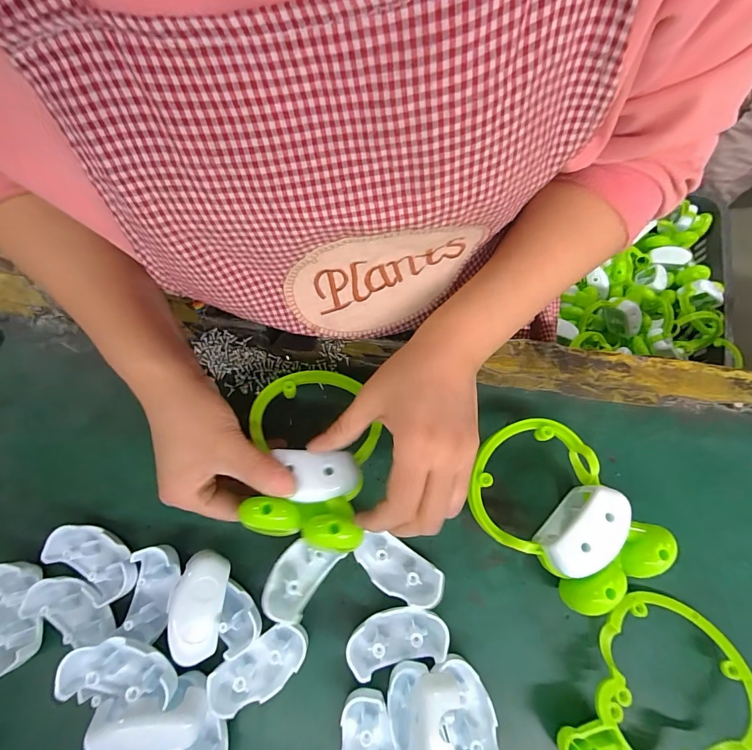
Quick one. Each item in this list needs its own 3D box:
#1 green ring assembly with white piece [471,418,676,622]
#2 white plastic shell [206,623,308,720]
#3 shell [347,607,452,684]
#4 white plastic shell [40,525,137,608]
[{"bbox_3d":[0.127,0.097,0.278,0.095,0.050,0.127,-32,75,-8],"label":"green ring assembly with white piece"},{"bbox_3d":[-0.078,0.200,0.260,0.065,0.019,0.033,-26,73,-21],"label":"white plastic shell"},{"bbox_3d":[0.014,0.183,0.265,0.068,0.023,0.035,-8,73,-1],"label":"shell"},{"bbox_3d":[-0.202,0.133,0.276,0.067,0.026,0.033,34,76,11],"label":"white plastic shell"}]

